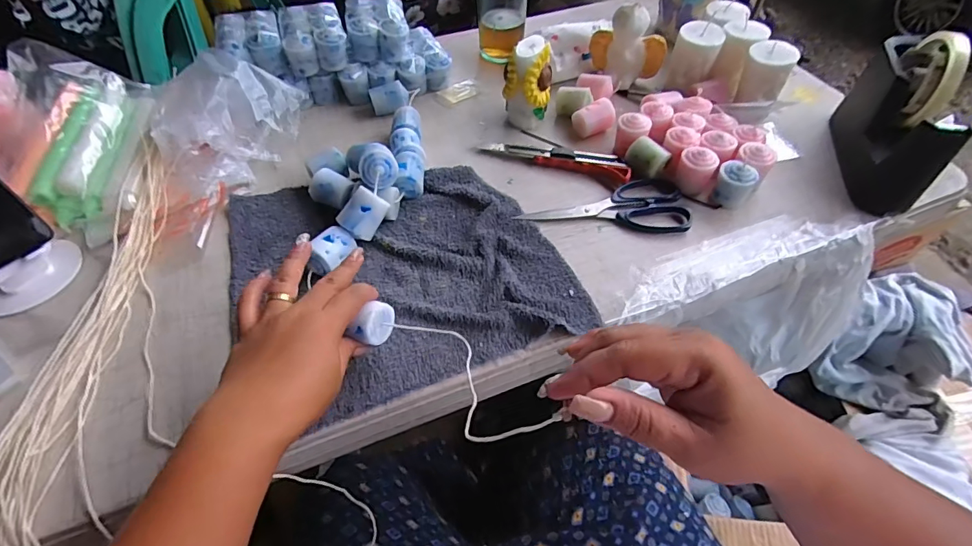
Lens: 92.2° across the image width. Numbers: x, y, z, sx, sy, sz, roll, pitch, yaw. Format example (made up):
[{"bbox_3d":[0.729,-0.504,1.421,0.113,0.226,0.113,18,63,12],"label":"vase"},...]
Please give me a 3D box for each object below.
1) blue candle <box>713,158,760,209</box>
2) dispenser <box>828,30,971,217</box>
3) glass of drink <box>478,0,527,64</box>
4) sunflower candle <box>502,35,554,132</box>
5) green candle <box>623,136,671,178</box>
[{"bbox_3d":[0.265,-0.094,0.500,0.032,0.046,0.032,-15,53,-11],"label":"blue candle"},{"bbox_3d":[0.441,-0.168,0.502,0.057,0.137,0.175,15,54,12],"label":"dispenser"},{"bbox_3d":[0.023,-0.378,0.696,0.071,0.100,0.069,3,52,3],"label":"glass of drink"},{"bbox_3d":[0.055,-0.234,0.583,0.052,0.098,0.056,28,57,20],"label":"sunflower candle"},{"bbox_3d":[0.181,-0.128,0.531,0.044,0.036,0.030,35,60,25],"label":"green candle"}]

